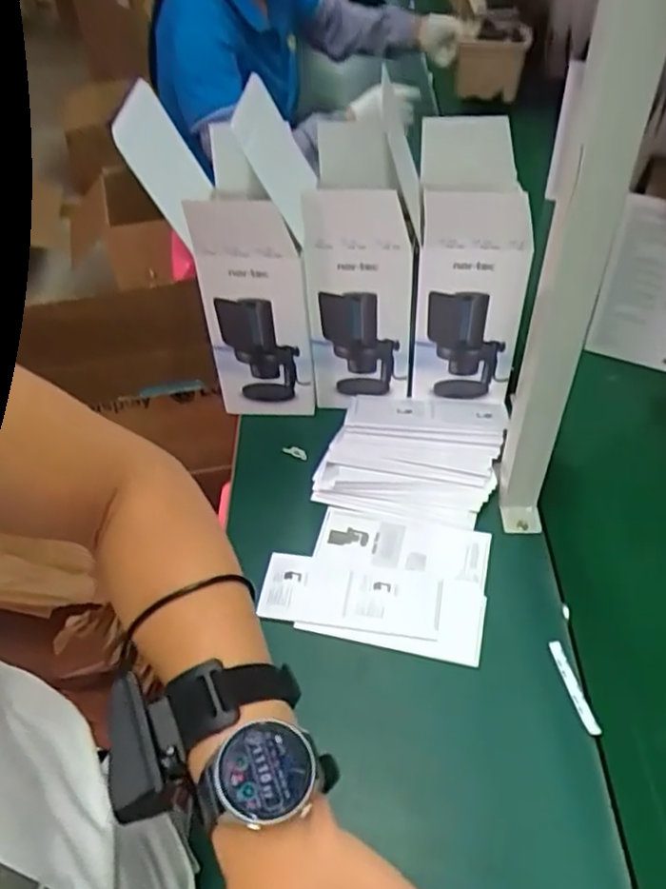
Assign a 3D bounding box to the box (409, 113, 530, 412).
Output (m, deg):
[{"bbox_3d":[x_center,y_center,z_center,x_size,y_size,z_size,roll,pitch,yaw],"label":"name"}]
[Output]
[{"bbox_3d":[0.159,-0.216,0.807,0.116,0.277,0.193,4,48,9],"label":"box"}]

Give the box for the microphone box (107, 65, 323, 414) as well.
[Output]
[{"bbox_3d":[-0.104,-0.215,0.797,0.167,0.351,0.176,-7,48,-1],"label":"microphone box"}]

